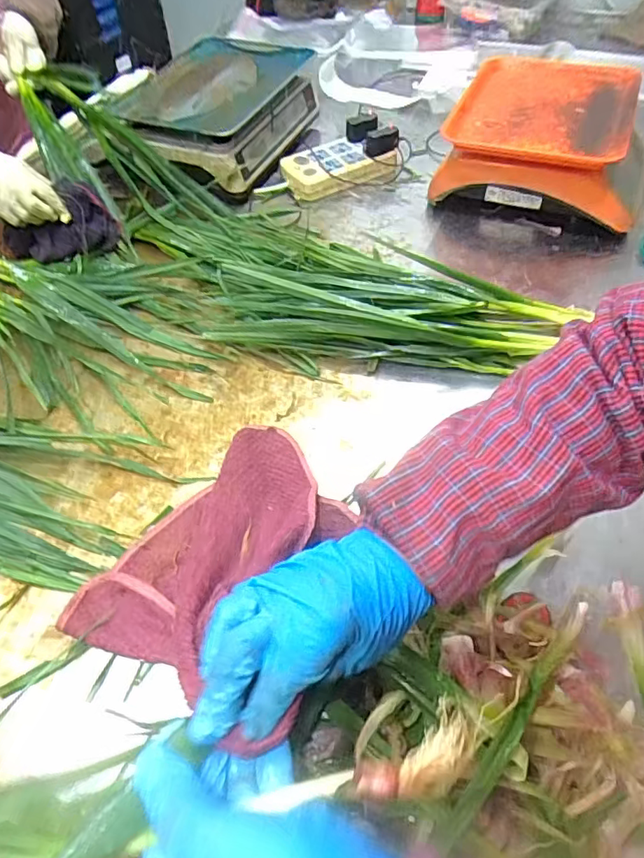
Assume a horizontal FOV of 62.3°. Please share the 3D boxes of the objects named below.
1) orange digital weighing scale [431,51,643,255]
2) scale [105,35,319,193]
[{"bbox_3d":[0.339,-0.426,0.789,0.251,0.132,0.293,21,57,18],"label":"orange digital weighing scale"},{"bbox_3d":[-0.168,-0.540,0.896,0.267,0.097,0.323,16,56,15],"label":"scale"}]

